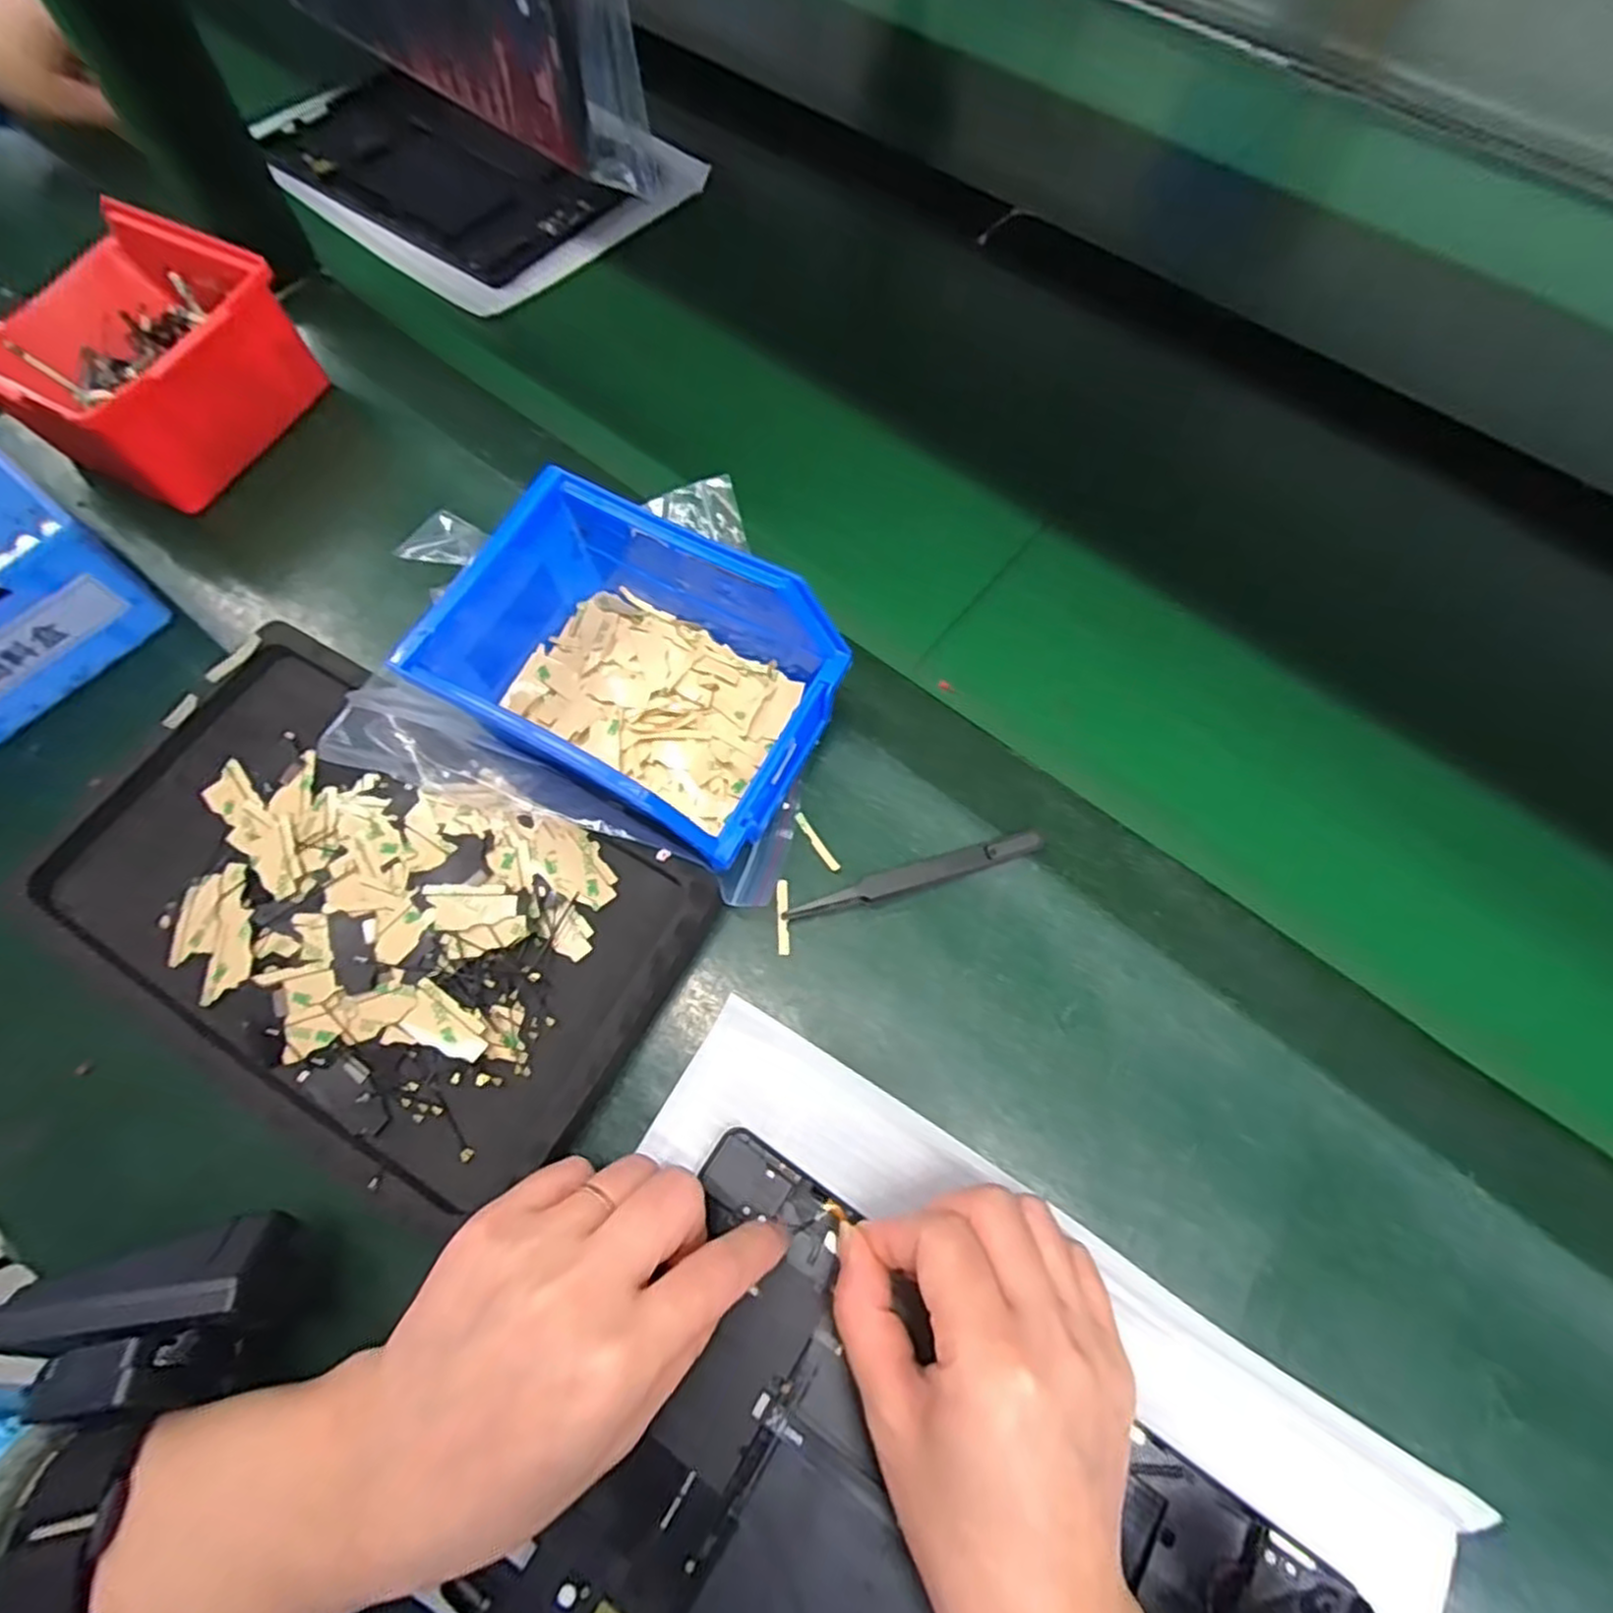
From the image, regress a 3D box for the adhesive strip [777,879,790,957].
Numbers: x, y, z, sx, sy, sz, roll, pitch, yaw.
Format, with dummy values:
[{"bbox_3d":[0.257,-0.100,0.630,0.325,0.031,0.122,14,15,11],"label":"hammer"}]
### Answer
[{"bbox_3d":[-0.010,0.046,0.311,0.005,0.004,0.031,2,71,-13],"label":"adhesive strip"}]

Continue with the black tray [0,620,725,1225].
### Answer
[{"bbox_3d":[-0.183,0.038,0.300,0.264,0.022,0.152,31,69,9],"label":"black tray"}]

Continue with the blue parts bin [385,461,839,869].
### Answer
[{"bbox_3d":[-0.065,-0.053,0.311,0.143,0.077,0.120,31,69,9],"label":"blue parts bin"}]

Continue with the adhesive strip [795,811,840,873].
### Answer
[{"bbox_3d":[0.005,0.015,0.320,0.005,0.004,0.031,-31,70,-16],"label":"adhesive strip"}]

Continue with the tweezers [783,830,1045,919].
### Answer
[{"bbox_3d":[0.047,0.029,0.312,0.113,0.011,0.010,-16,69,-9],"label":"tweezers"}]

